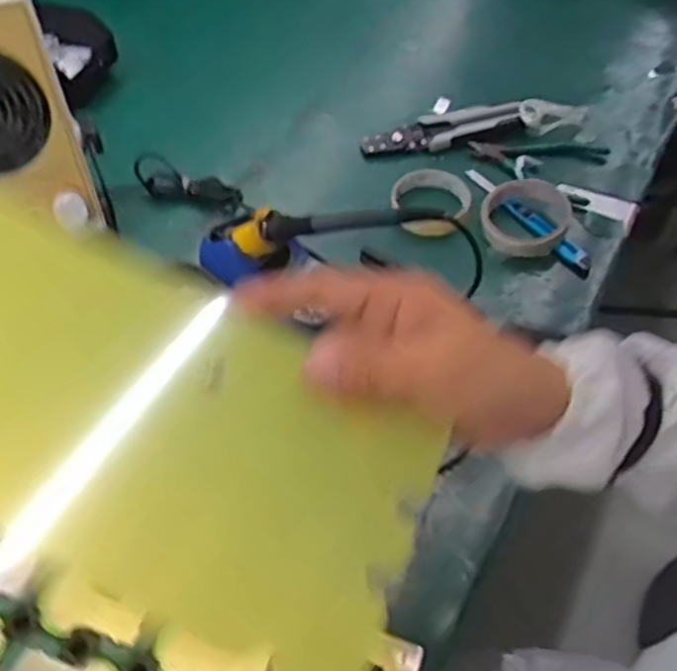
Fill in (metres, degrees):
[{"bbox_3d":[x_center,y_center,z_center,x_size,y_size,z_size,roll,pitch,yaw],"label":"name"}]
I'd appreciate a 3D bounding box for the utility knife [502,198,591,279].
[{"bbox_3d":[0.222,-0.108,0.760,0.023,0.010,0.125,-25,57,-18],"label":"utility knife"}]

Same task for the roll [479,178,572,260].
[{"bbox_3d":[0.199,-0.127,0.765,0.091,0.028,0.113,15,55,10],"label":"roll"}]

